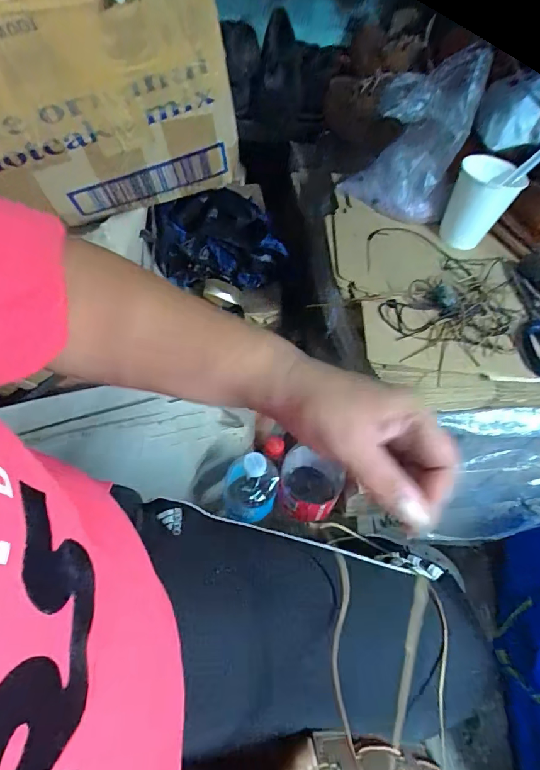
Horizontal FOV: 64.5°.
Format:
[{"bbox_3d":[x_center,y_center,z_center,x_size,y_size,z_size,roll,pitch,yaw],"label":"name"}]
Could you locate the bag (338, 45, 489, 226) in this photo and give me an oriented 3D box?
[{"bbox_3d":[0.172,-0.301,0.515,0.123,0.174,0.104,20,53,10],"label":"bag"}]

